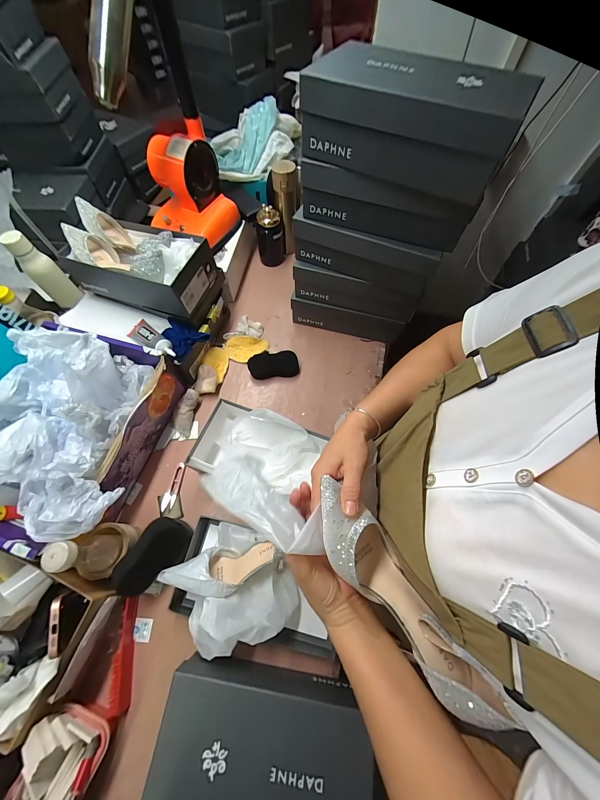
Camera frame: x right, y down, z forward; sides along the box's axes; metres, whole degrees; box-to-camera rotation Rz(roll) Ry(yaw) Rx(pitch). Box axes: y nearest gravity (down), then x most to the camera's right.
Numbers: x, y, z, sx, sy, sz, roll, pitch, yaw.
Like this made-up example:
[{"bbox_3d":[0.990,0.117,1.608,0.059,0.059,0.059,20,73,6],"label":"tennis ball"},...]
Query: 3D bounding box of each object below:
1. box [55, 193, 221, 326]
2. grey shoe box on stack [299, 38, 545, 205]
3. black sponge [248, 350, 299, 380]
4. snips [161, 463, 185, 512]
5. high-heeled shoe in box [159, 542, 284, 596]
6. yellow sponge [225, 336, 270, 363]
[{"bbox_3d":[-0.362,-0.308,0.655,0.299,0.138,0.167,17,66,7],"label":"box"},{"bbox_3d":[0.164,-0.422,0.428,0.286,0.100,0.150,25,67,11],"label":"grey shoe box on stack"},{"bbox_3d":[-0.070,-0.094,0.746,0.130,0.034,0.069,-6,65,-3],"label":"black sponge"},{"bbox_3d":[-0.279,0.190,0.620,0.028,0.017,0.102,8,65,3],"label":"snips"},{"bbox_3d":[-0.136,0.308,0.512,0.211,0.072,0.073,-11,66,-6],"label":"high-heeled shoe in box"},{"bbox_3d":[-0.144,-0.141,0.765,0.115,0.024,0.066,0,65,-1],"label":"yellow sponge"}]

